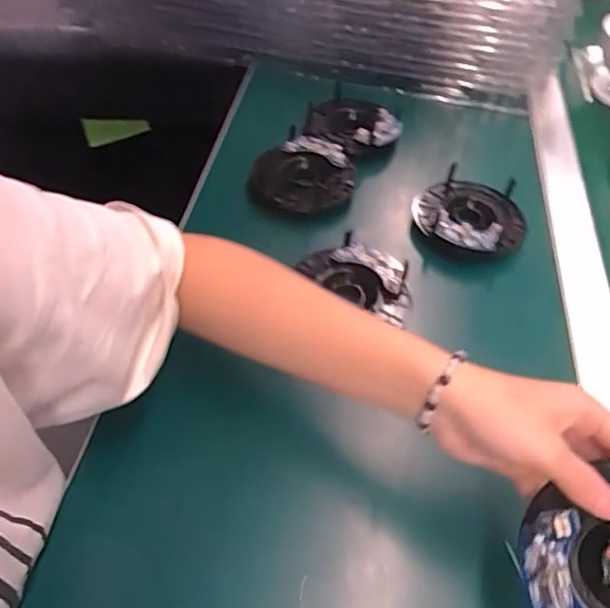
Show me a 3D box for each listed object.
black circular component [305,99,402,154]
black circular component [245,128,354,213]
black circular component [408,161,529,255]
[{"bbox_3d":[0.050,-0.191,0.608,0.100,0.023,0.081,23,53,14],"label":"black circular component"},{"bbox_3d":[-0.003,-0.123,0.549,0.091,0.022,0.095,2,51,-2],"label":"black circular component"},{"bbox_3d":[0.152,-0.086,0.525,0.099,0.020,0.103,3,50,-4],"label":"black circular component"}]

